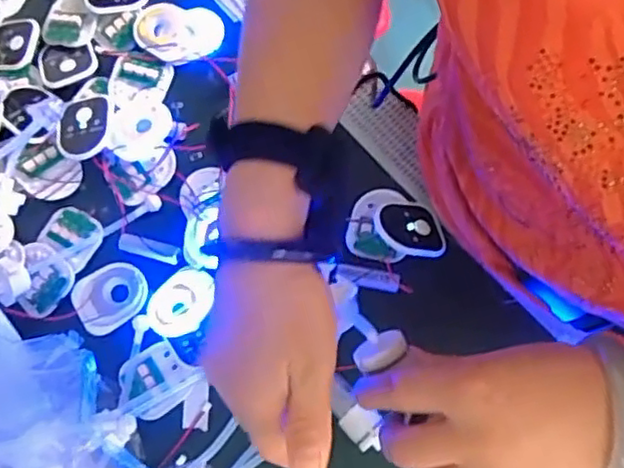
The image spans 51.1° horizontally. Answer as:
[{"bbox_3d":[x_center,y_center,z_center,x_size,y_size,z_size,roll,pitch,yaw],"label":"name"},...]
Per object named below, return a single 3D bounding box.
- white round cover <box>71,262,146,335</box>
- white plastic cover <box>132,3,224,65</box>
[{"bbox_3d":[-0.163,0.050,0.530,0.058,0.007,0.049,-30,75,-7],"label":"white round cover"},{"bbox_3d":[-0.120,-0.182,0.586,0.079,0.012,0.055,-4,73,0],"label":"white plastic cover"}]

